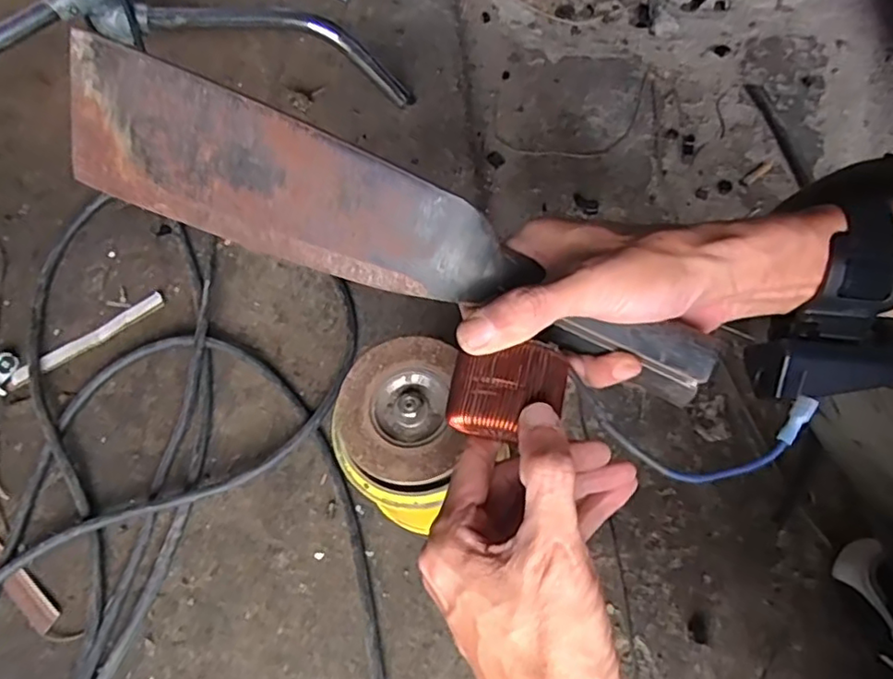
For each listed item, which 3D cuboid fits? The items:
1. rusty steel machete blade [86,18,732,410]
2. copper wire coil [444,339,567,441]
[{"bbox_3d":[-0.047,-0.065,0.318,0.369,0.082,0.020,23,26,13],"label":"rusty steel machete blade"},{"bbox_3d":[0.026,0.021,0.260,0.048,0.018,0.041,12,67,8],"label":"copper wire coil"}]

